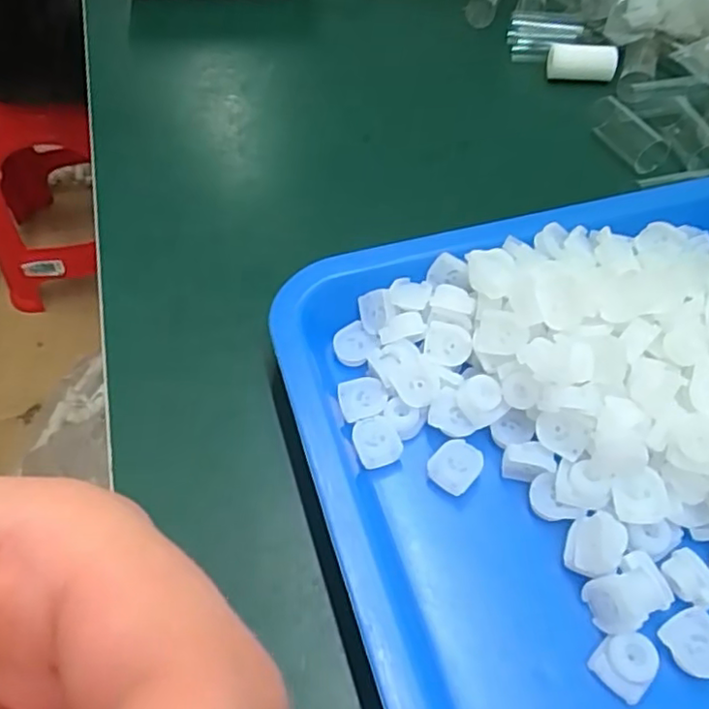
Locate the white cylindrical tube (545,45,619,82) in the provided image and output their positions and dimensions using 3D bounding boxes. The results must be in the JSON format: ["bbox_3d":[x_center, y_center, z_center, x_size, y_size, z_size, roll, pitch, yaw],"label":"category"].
[{"bbox_3d":[0.149,-0.191,0.421,0.043,0.018,0.014,16,53,12],"label":"white cylindrical tube"}]

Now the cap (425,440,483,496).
[{"bbox_3d":[0.037,0.040,0.233,0.017,0.004,0.019,41,80,20],"label":"cap"}]

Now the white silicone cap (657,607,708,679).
[{"bbox_3d":[0.106,0.088,0.196,0.018,0.004,0.018,0,52,0],"label":"white silicone cap"}]

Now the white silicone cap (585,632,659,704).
[{"bbox_3d":[0.082,0.093,0.193,0.017,0.010,0.016,-37,60,-25],"label":"white silicone cap"}]

